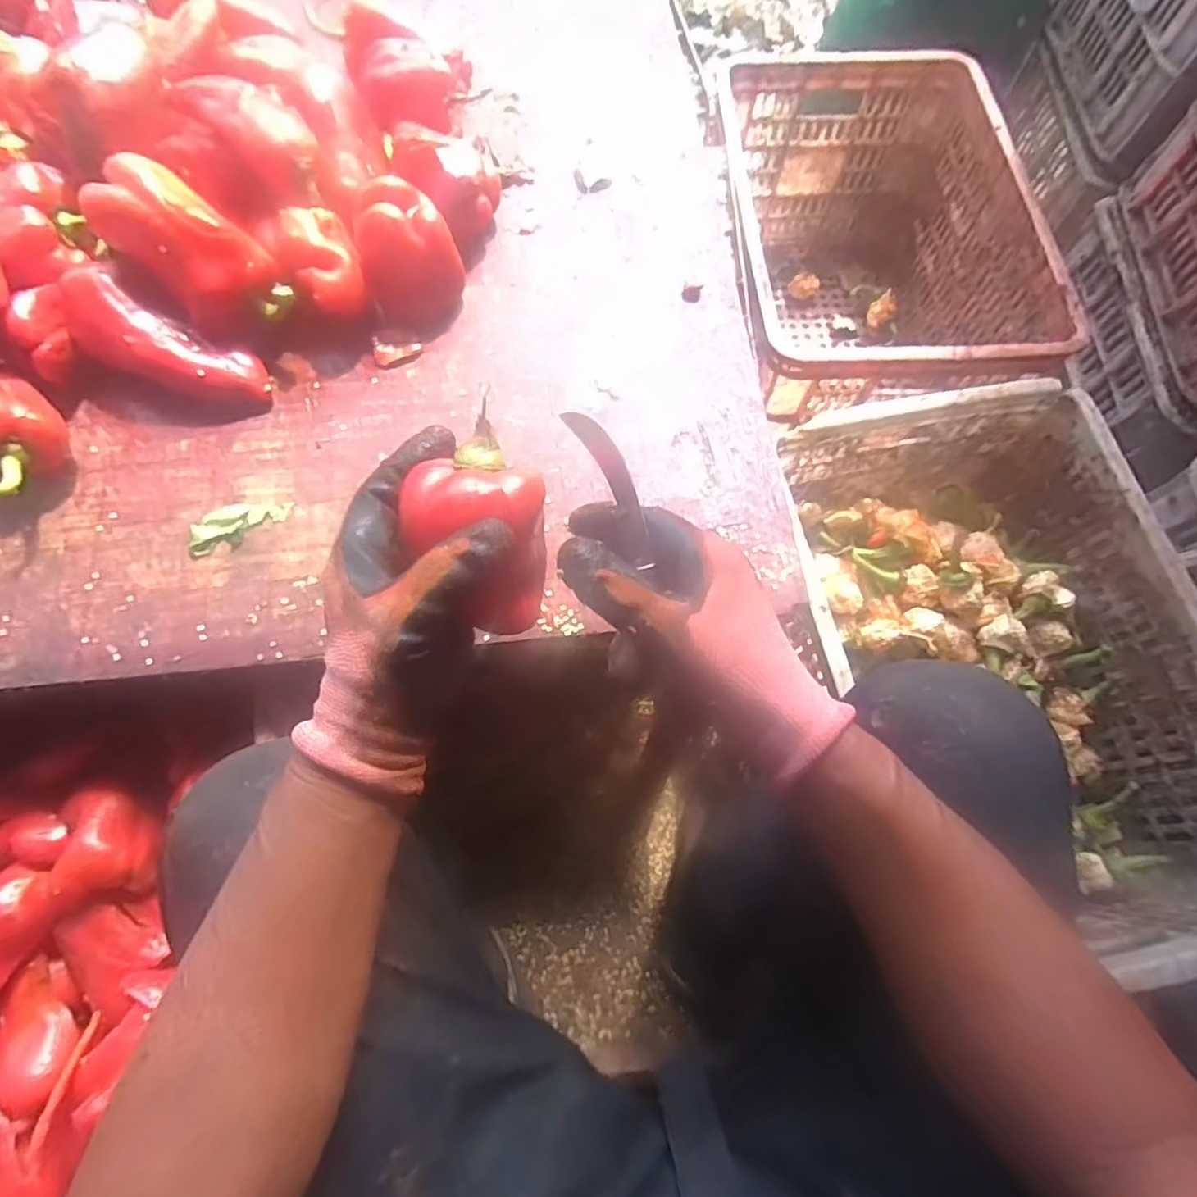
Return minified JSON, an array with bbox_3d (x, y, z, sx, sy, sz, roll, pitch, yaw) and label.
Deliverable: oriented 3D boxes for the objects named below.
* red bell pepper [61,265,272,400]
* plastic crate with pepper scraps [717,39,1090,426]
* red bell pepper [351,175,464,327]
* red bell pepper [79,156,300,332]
[{"bbox_3d":[-0.354,-0.203,0.509,0.166,0.050,0.057,24,68,-13],"label":"red bell pepper"},{"bbox_3d":[0.342,-0.442,0.882,0.387,0.293,0.540,2,70,-1],"label":"plastic crate with pepper scraps"},{"bbox_3d":[-0.165,-0.296,0.547,0.082,0.091,0.081,-21,72,-9],"label":"red bell pepper"},{"bbox_3d":[-0.326,-0.279,0.501,0.138,0.083,0.070,38,28,-19],"label":"red bell pepper"}]

